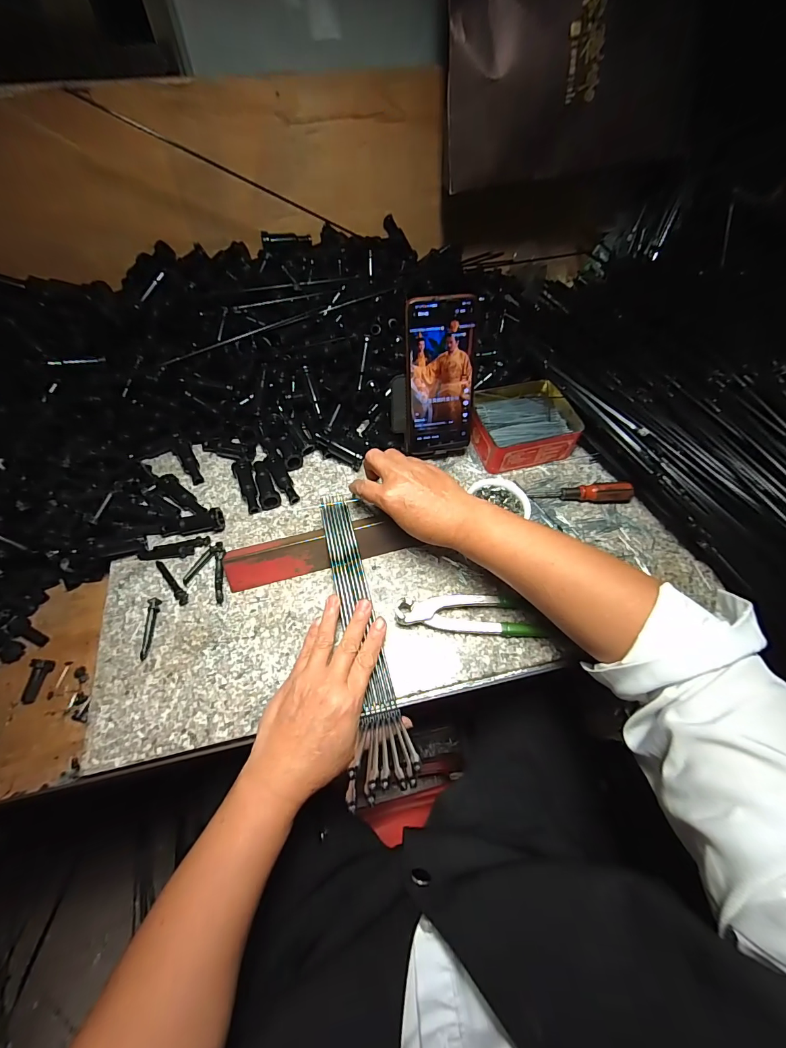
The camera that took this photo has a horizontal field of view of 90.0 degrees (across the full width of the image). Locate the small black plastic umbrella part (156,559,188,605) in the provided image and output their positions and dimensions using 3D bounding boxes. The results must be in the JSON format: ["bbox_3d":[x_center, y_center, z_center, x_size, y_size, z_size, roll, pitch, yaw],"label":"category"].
[{"bbox_3d":[-0.230,0.061,0.407,0.060,0.004,0.011,39,66,21],"label":"small black plastic umbrella part"}]

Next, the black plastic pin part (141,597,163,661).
[{"bbox_3d":[-0.235,0.100,0.381,0.012,0.004,0.058,-7,59,-4],"label":"black plastic pin part"}]

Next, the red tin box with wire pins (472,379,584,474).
[{"bbox_3d":[0.161,-0.129,0.503,0.127,0.041,0.110,-15,60,-9],"label":"red tin box with wire pins"}]

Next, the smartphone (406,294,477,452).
[{"bbox_3d":[0.054,-0.160,0.439,0.075,0.162,0.007,-8,35,-5],"label":"smartphone"}]

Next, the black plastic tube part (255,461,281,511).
[{"bbox_3d":[-0.151,-0.048,0.463,0.022,0.022,0.064,-20,61,-12],"label":"black plastic tube part"}]

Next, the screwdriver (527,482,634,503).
[{"bbox_3d":[0.225,-0.037,0.465,0.119,0.024,0.020,2,59,1],"label":"screwdriver"}]

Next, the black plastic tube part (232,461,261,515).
[{"bbox_3d":[-0.172,-0.044,0.464,0.021,0.015,0.069,-18,61,-11],"label":"black plastic tube part"}]

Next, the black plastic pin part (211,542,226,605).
[{"bbox_3d":[-0.183,0.050,0.412,0.013,0.007,0.070,-11,60,-7],"label":"black plastic pin part"}]

